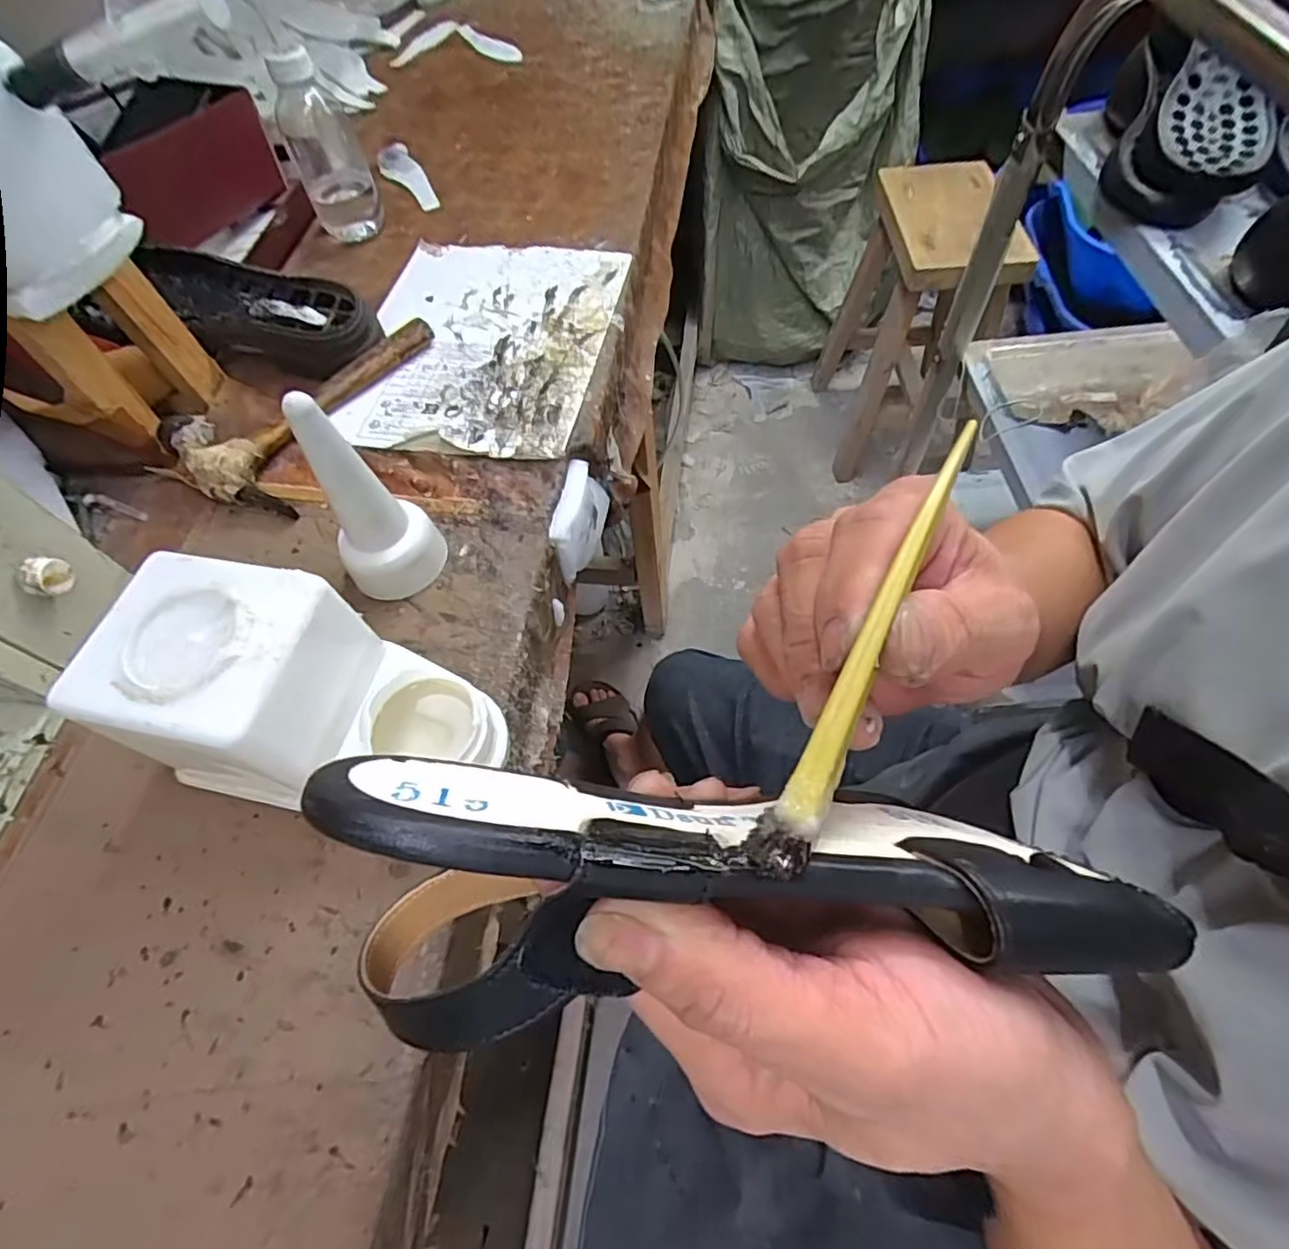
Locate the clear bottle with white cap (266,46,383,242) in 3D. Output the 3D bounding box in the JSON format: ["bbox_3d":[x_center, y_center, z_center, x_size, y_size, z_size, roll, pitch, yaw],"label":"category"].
[{"bbox_3d":[-0.342,-0.516,0.676,0.071,0.149,0.071,-21,60,-8],"label":"clear bottle with white cap"}]

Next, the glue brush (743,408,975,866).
[{"bbox_3d":[0.054,0.001,0.150,0.011,0.005,0.121,25,69,16],"label":"glue brush"}]

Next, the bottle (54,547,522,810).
[{"bbox_3d":[-0.192,0.047,0.366,0.195,0.120,0.111,15,62,11],"label":"bottle"}]

